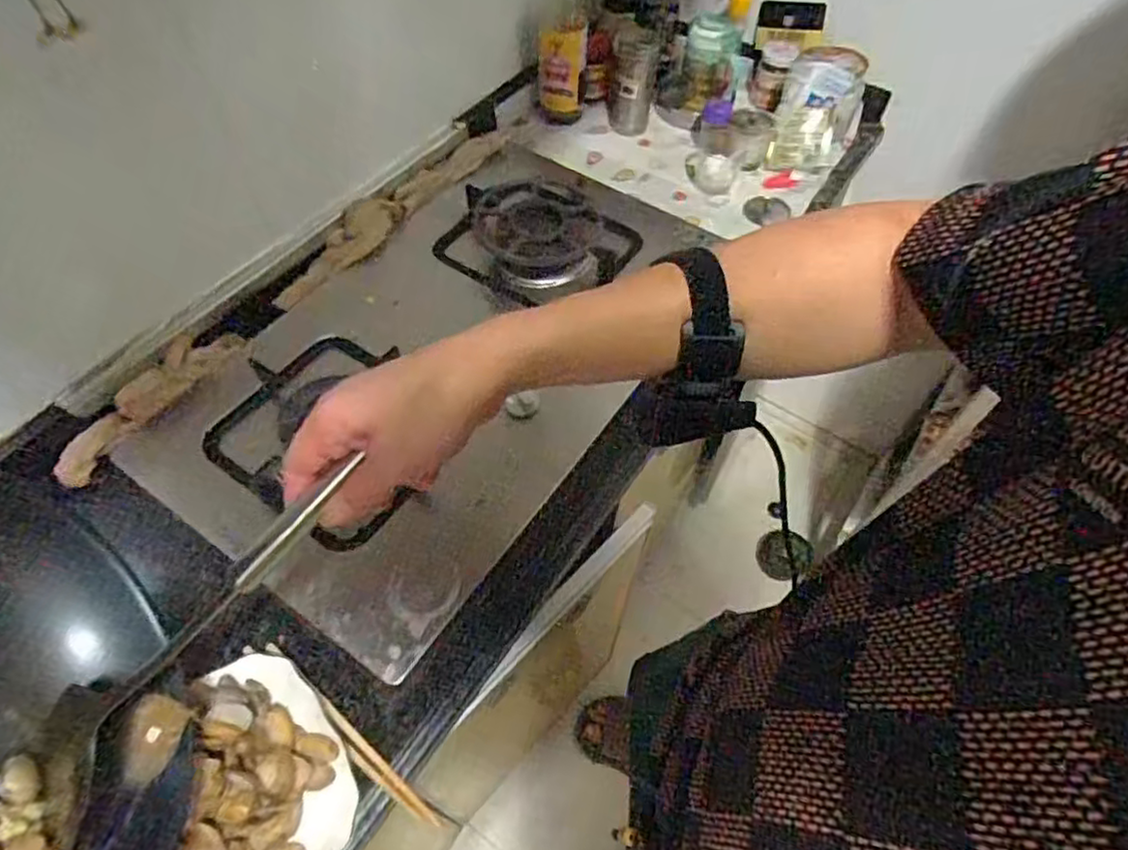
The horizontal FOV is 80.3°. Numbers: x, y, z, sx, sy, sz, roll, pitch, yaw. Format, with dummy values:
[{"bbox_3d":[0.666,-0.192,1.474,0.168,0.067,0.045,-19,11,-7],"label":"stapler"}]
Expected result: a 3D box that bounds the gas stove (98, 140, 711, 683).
[{"bbox_3d":[-0.124,-0.091,0.836,0.446,0.102,0.741,34,61,19],"label":"gas stove"}]

